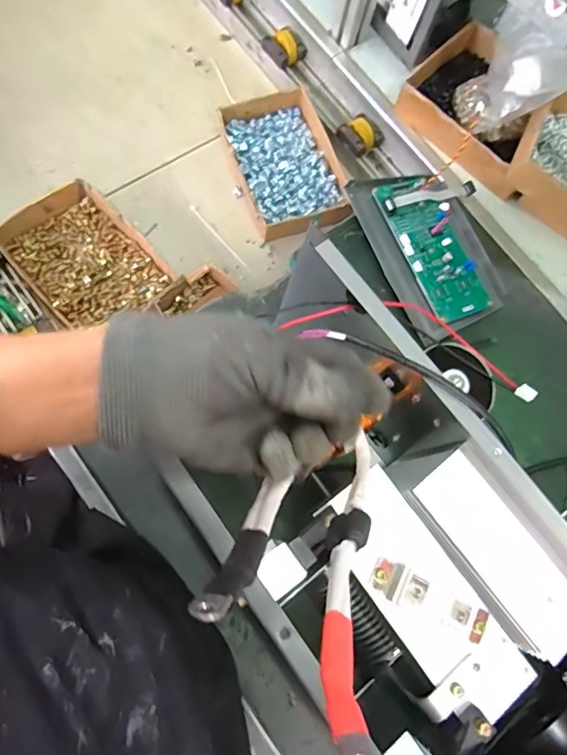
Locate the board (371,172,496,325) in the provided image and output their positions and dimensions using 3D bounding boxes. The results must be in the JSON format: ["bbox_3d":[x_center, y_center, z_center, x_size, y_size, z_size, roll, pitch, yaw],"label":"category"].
[{"bbox_3d":[0.194,-0.169,0.642,0.091,0.013,0.196,-22,82,-21],"label":"board"}]

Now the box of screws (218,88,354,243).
[{"bbox_3d":[0.005,-0.325,0.759,0.149,0.040,0.236,-18,79,-5],"label":"box of screws"}]

